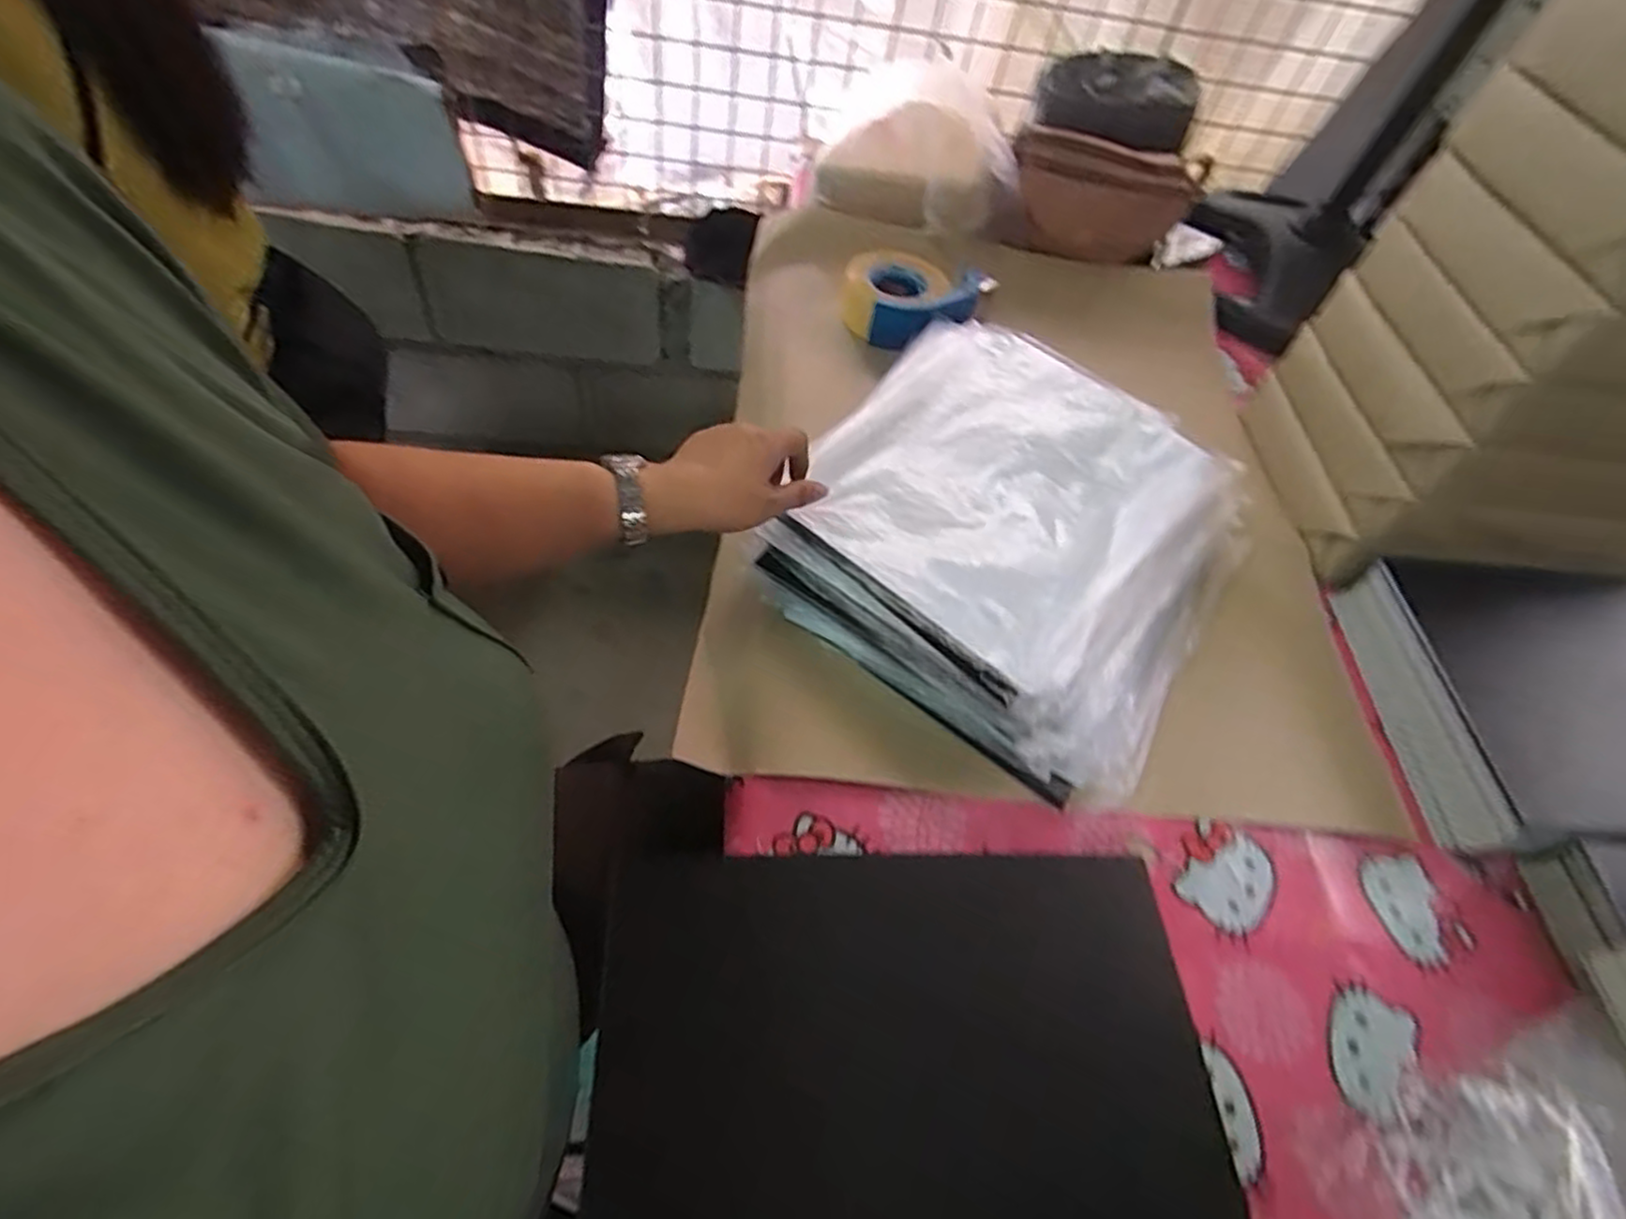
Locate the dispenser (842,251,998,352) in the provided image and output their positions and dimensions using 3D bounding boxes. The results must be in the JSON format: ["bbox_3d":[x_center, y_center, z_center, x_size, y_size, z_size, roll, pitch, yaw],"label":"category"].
[{"bbox_3d":[0.114,-0.368,0.883,0.158,0.066,0.130,30,57,13],"label":"dispenser"}]

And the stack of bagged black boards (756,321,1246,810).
[{"bbox_3d":[0.192,-0.085,0.678,0.360,0.090,0.410,31,59,18],"label":"stack of bagged black boards"}]

